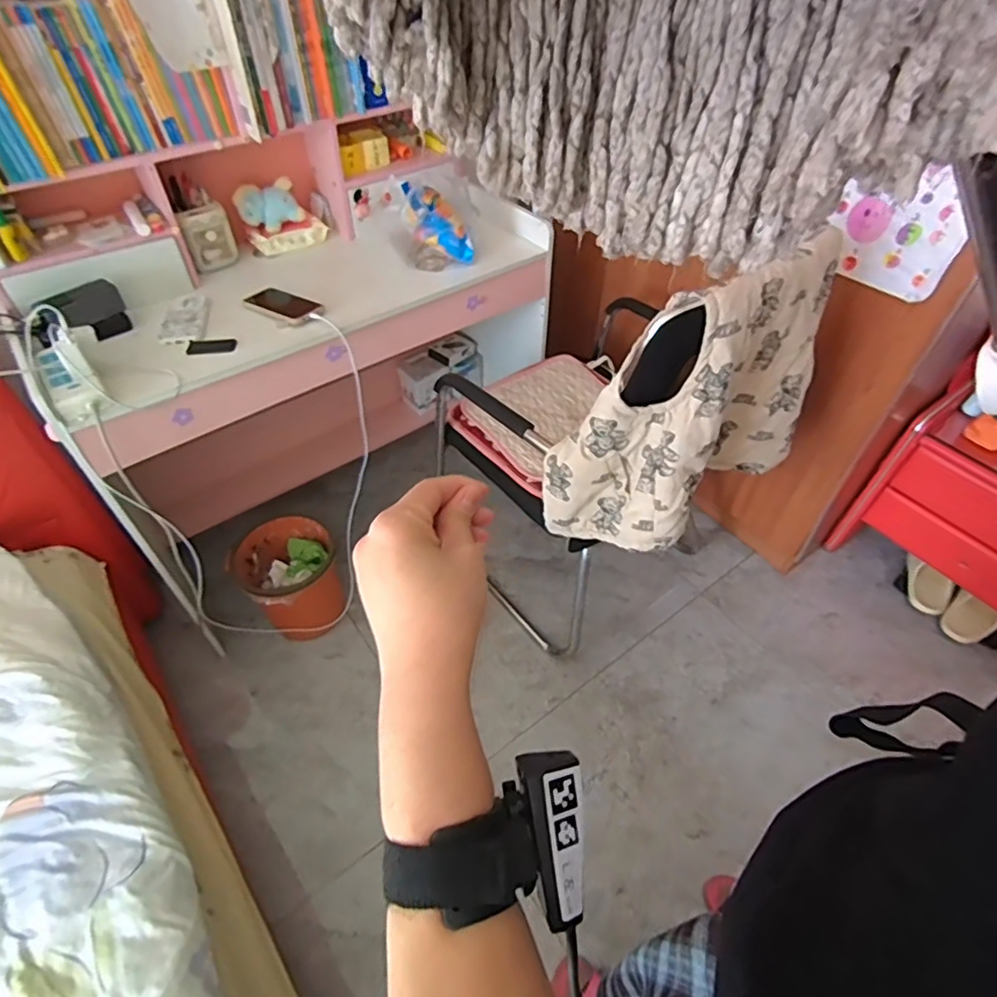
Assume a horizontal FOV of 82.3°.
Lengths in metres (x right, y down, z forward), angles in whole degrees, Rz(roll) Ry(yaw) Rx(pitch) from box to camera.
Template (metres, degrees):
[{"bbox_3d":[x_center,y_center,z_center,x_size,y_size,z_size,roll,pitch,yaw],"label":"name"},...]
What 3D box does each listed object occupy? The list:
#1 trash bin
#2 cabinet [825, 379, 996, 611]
[{"bbox_3d":[-0.515,0.195,1.431,0.219,0.236,0.214,0,48,0],"label":"trash bin"},{"bbox_3d":[1.221,0.042,1.353,0.402,0.439,0.525,-27,54,-22],"label":"cabinet"}]

